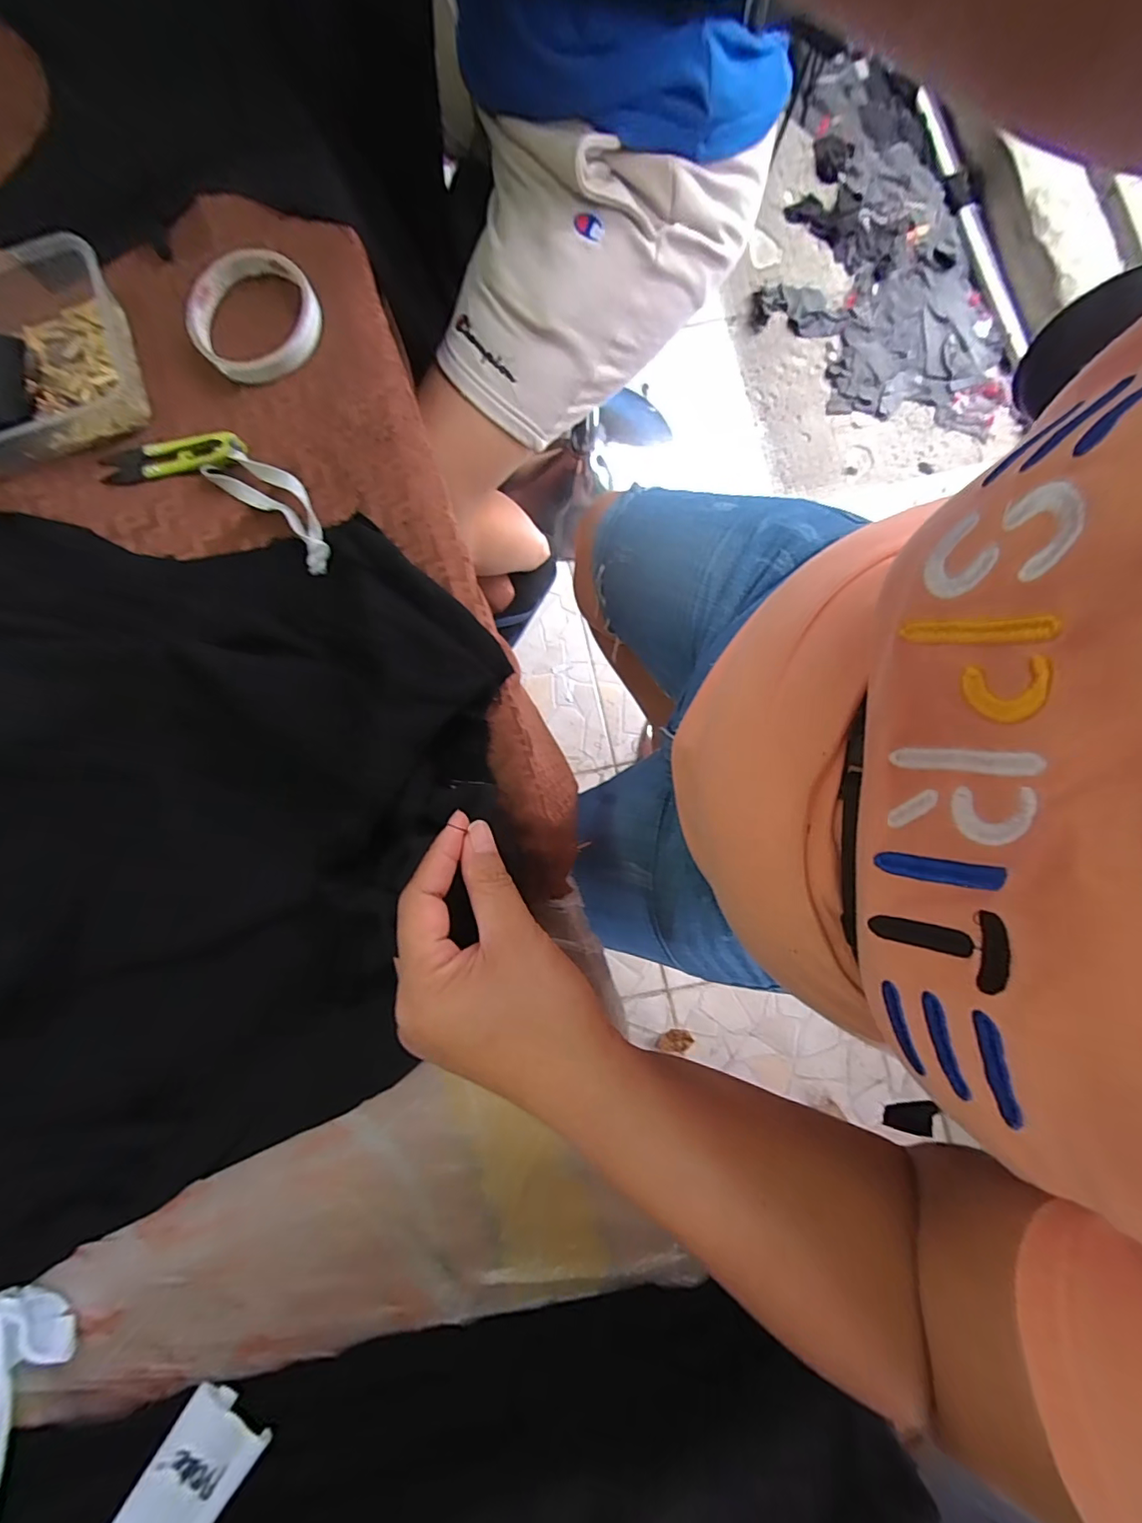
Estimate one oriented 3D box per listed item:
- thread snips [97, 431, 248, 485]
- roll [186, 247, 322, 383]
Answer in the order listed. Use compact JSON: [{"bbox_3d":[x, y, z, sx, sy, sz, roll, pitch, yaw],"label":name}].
[{"bbox_3d":[-0.269,-0.204,0.345,0.101,0.016,0.023,-6,85,2],"label":"thread snips"},{"bbox_3d":[-0.212,-0.298,0.343,0.083,0.017,0.091,0,85,2],"label":"roll"}]

